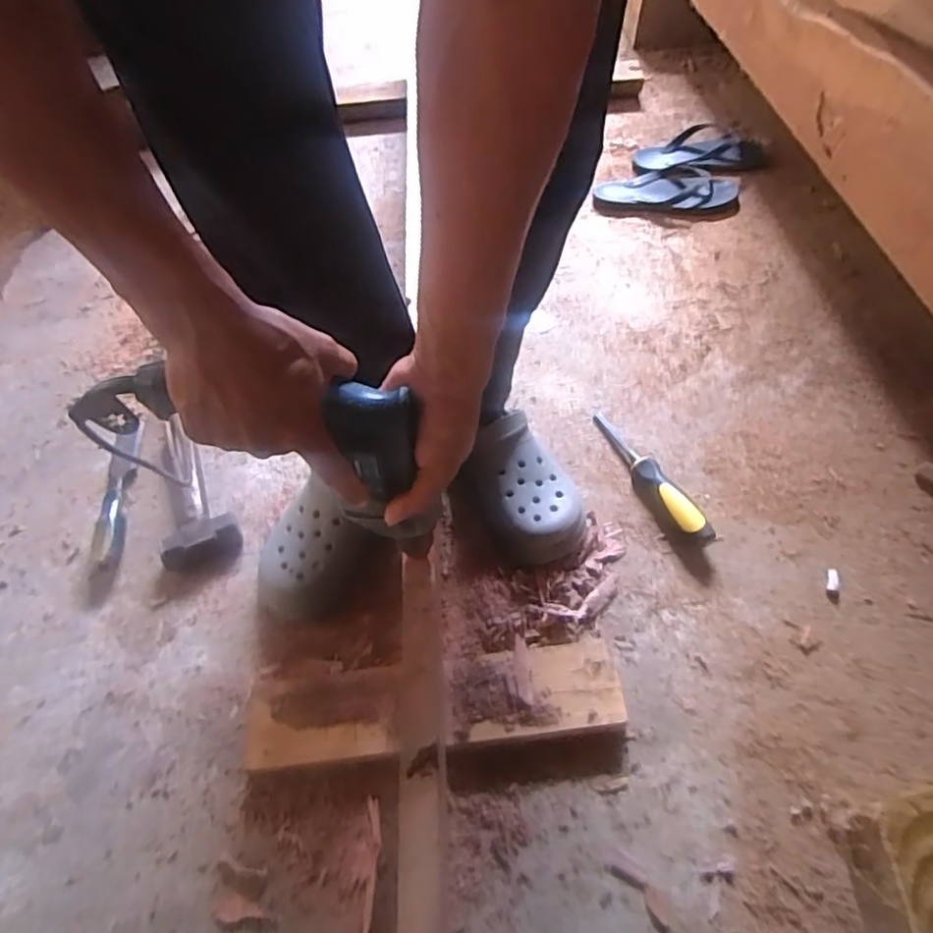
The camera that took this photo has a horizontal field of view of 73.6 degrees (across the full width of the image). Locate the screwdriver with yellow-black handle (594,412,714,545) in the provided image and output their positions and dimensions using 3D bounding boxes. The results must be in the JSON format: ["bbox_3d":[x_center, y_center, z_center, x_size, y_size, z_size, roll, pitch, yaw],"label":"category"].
[{"bbox_3d":[0.222,0.004,0.774,0.026,0.036,0.226,-21,55,-12],"label":"screwdriver with yellow-black handle"}]

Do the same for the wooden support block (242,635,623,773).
[{"bbox_3d":[-0.032,0.235,0.622,0.360,0.036,0.088,-7,53,-2],"label":"wooden support block"}]

